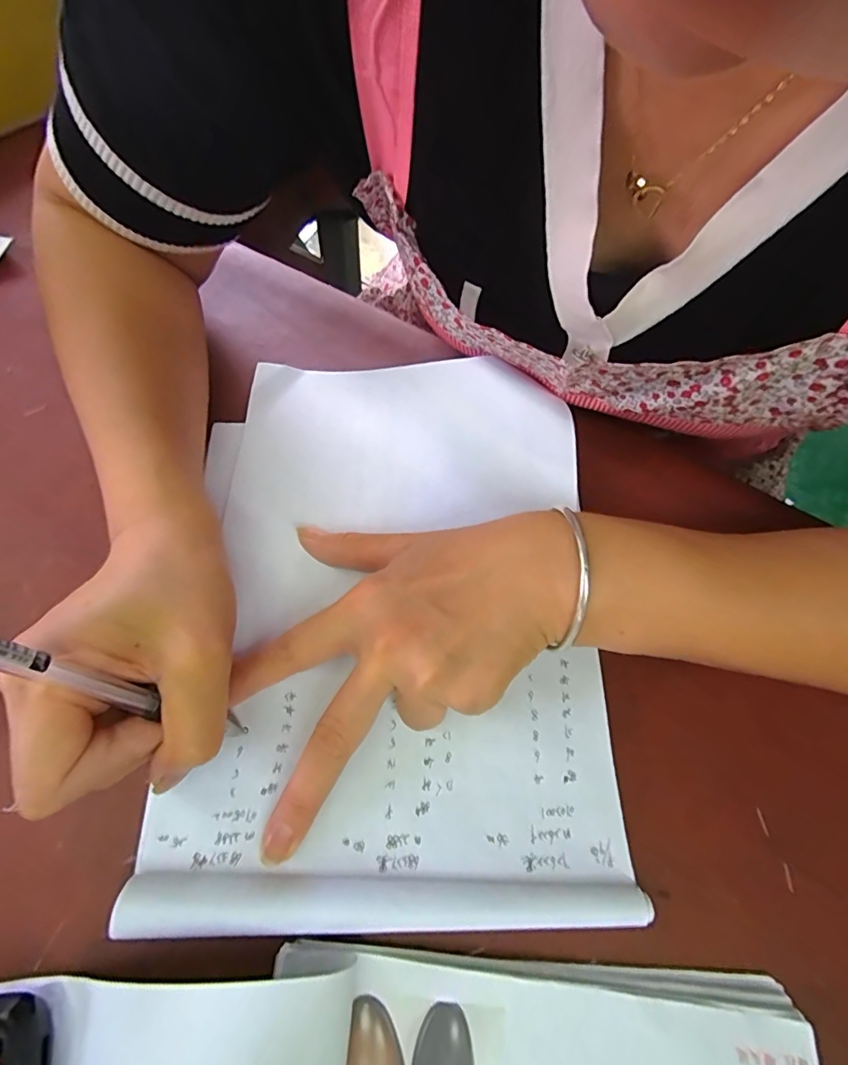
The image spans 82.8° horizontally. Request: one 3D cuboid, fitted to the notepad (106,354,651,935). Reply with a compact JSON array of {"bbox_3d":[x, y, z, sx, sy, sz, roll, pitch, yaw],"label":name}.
[{"bbox_3d":[-0.015,0.022,0.256,0.210,0.041,0.301,0,62,-4],"label":"notepad"}]

